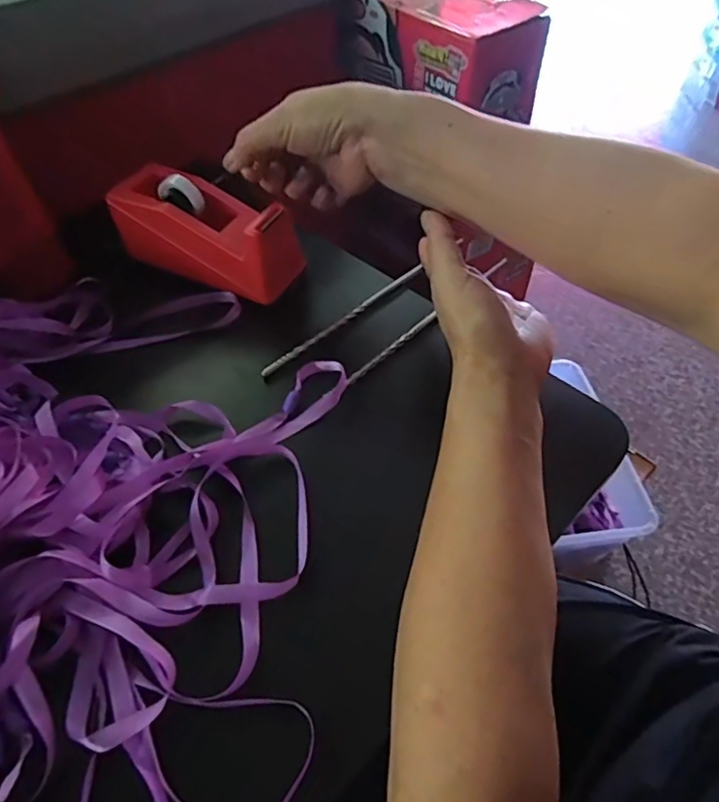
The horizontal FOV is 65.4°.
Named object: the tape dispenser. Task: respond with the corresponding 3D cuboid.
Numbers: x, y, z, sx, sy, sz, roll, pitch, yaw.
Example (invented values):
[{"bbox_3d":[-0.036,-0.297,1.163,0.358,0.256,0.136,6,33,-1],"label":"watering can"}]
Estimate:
[{"bbox_3d":[-0.120,-0.138,0.451,0.154,0.057,0.064,19,54,17],"label":"tape dispenser"}]

